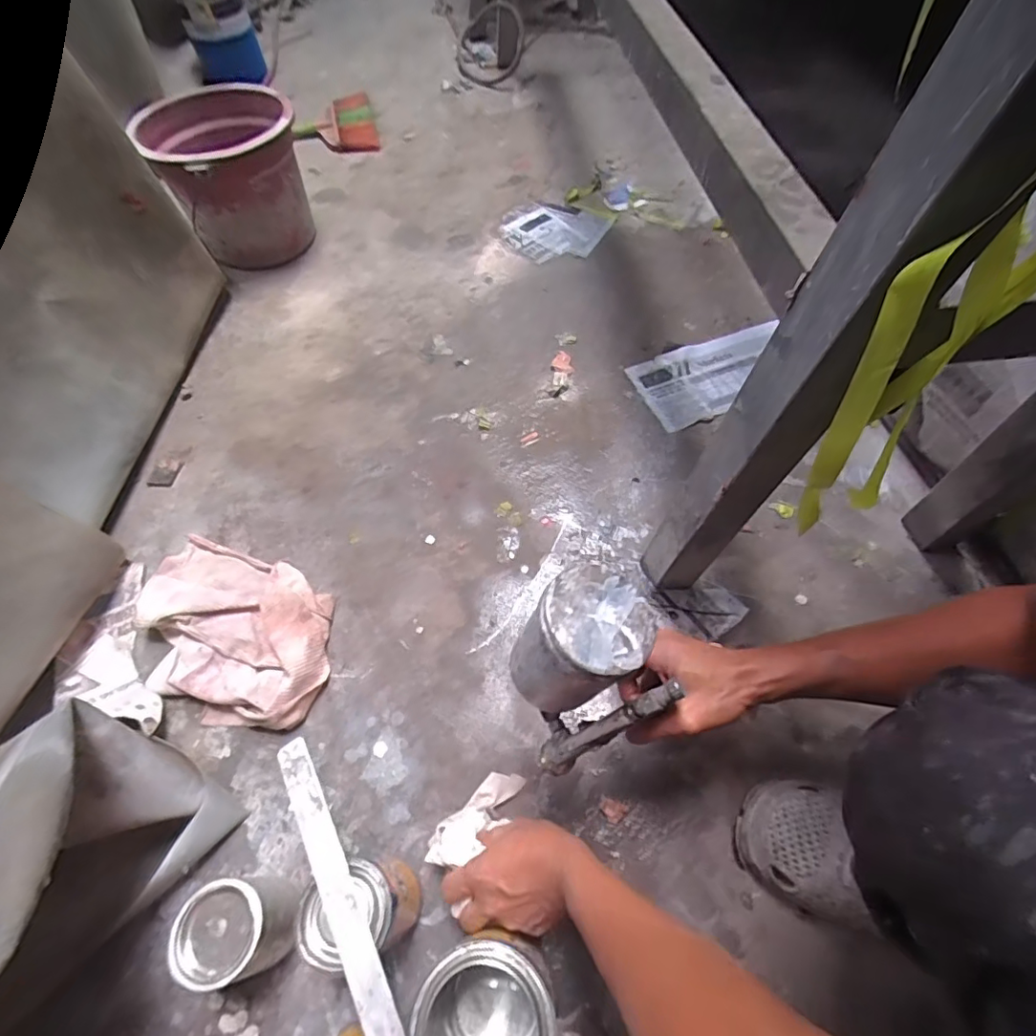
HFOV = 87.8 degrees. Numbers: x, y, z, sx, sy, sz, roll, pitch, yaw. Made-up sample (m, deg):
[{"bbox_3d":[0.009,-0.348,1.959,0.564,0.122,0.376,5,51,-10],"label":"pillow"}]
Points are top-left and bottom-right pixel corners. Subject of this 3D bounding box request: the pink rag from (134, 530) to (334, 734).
[{"bbox_3d":[-0.358,0.133,0.663,0.287,0.041,0.200,14,61,12],"label":"pink rag"}]

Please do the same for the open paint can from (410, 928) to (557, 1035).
[{"bbox_3d":[-0.025,0.409,0.433,0.101,0.145,0.114,19,49,15],"label":"open paint can"}]

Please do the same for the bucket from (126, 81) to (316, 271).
[{"bbox_3d":[-0.528,-0.631,1.022,0.247,0.240,0.219,-22,60,-9],"label":"bucket"}]

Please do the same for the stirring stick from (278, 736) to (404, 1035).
[{"bbox_3d":[-0.127,0.310,0.408,0.029,0.008,0.301,-28,59,-14],"label":"stirring stick"}]

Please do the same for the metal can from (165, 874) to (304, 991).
[{"bbox_3d":[-0.244,0.362,0.481,0.071,0.103,0.070,-2,59,3],"label":"metal can"}]

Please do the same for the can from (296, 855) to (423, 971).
[{"bbox_3d":[-0.129,0.342,0.470,0.075,0.136,0.064,-26,61,-12],"label":"can"}]

